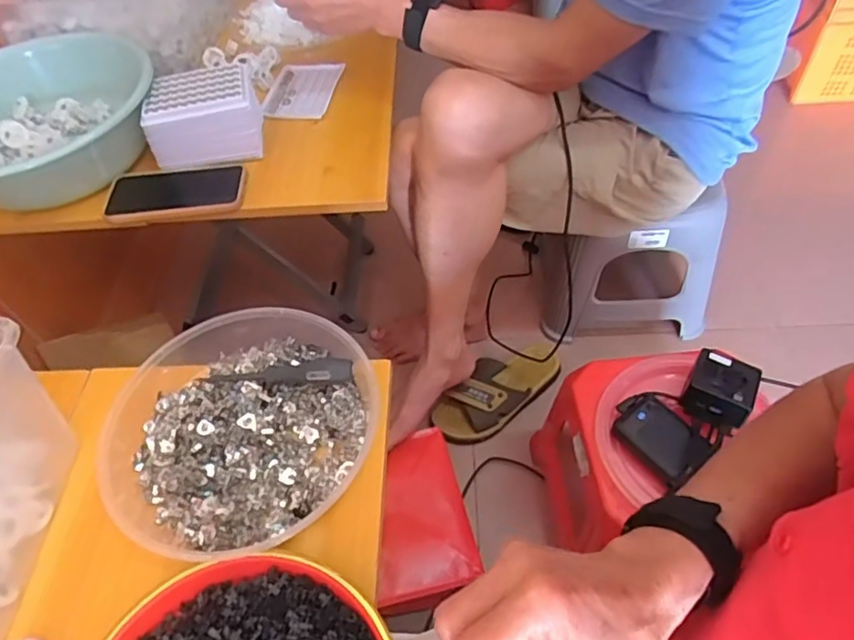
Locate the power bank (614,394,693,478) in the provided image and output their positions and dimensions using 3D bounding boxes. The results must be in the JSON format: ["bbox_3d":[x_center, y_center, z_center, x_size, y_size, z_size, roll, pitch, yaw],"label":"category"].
[{"bbox_3d":[0.281,0.137,0.718,0.072,0.015,0.094,-34,57,-19],"label":"power bank"}]

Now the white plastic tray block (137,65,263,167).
[{"bbox_3d":[-0.284,-0.259,0.763,0.134,0.089,0.094,-9,53,-2],"label":"white plastic tray block"}]

